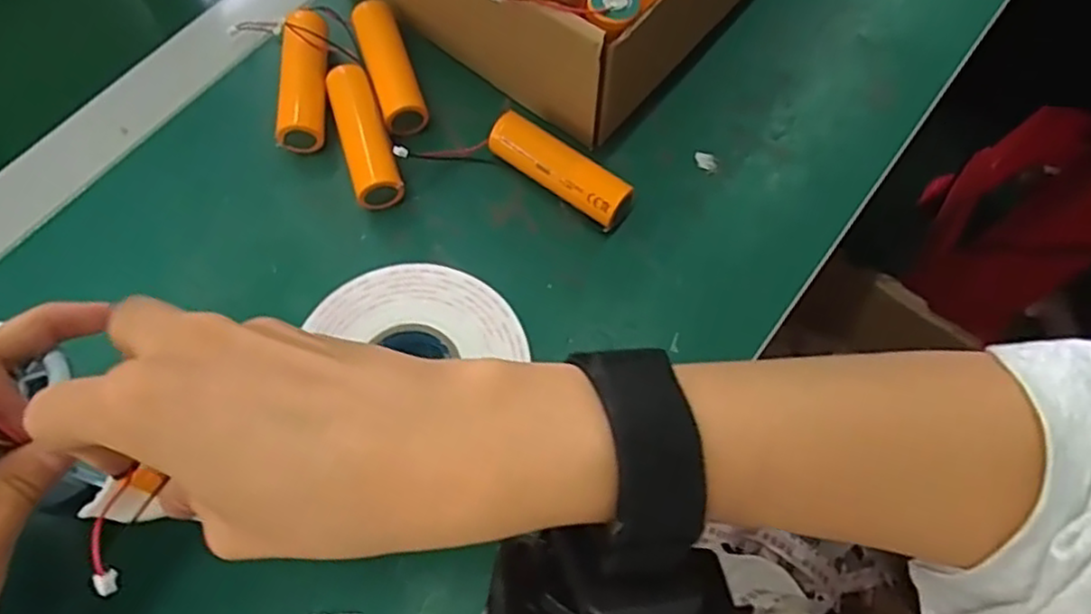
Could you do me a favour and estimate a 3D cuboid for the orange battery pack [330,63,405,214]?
[{"bbox_3d":[-0.087,-0.083,0.336,0.022,0.016,0.073,-16,68,-8],"label":"orange battery pack"}]

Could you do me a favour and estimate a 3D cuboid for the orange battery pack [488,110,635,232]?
[{"bbox_3d":[0.006,-0.063,0.329,0.071,0.020,0.022,33,70,13],"label":"orange battery pack"}]

